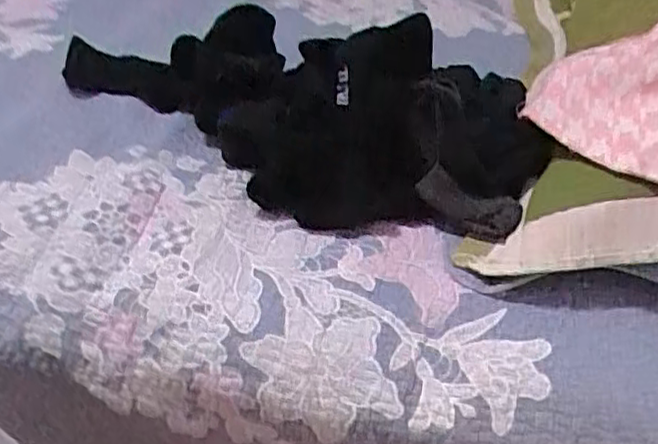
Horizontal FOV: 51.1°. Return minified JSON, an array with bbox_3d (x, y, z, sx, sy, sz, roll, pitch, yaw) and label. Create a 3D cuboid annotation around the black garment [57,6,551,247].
[{"bbox_3d":[-0.052,-0.116,0.575,0.444,0.130,0.191,8,41,9],"label":"black garment"}]

